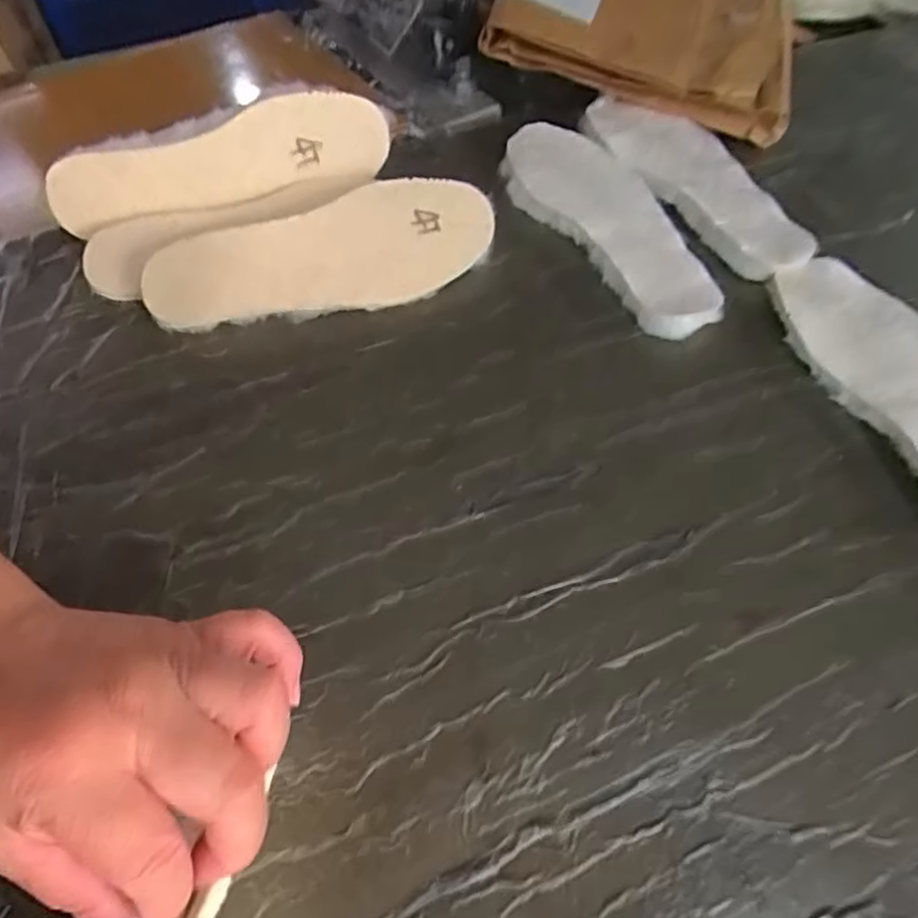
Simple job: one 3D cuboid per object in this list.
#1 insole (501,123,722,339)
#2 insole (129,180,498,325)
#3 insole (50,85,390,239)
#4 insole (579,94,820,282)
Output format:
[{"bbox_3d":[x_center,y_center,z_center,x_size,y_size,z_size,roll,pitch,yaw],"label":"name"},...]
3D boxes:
[{"bbox_3d":[0.126,-0.194,0.535,0.101,0.028,0.255,-26,59,-17],"label":"insole"},{"bbox_3d":[-0.098,-0.152,0.482,0.251,0.012,0.087,-11,84,-7],"label":"insole"},{"bbox_3d":[-0.187,-0.232,0.509,0.260,0.066,0.018,-14,33,-7],"label":"insole"},{"bbox_3d":[0.199,-0.241,0.554,0.084,0.014,0.251,-19,57,-14],"label":"insole"}]

